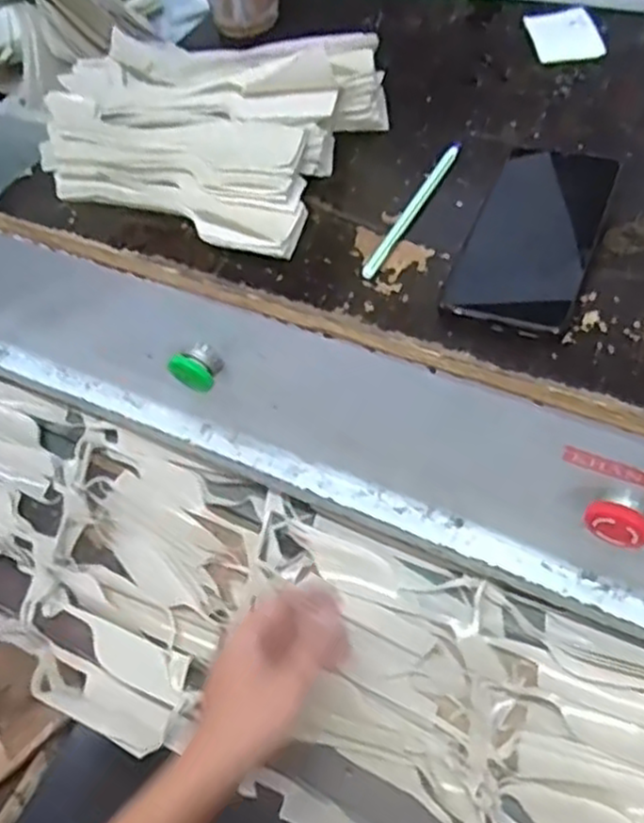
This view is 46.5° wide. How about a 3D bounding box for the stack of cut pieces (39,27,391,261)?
[{"bbox_3d":[-0.086,-0.223,0.555,0.227,0.062,0.190,19,52,22],"label":"stack of cut pieces"}]

